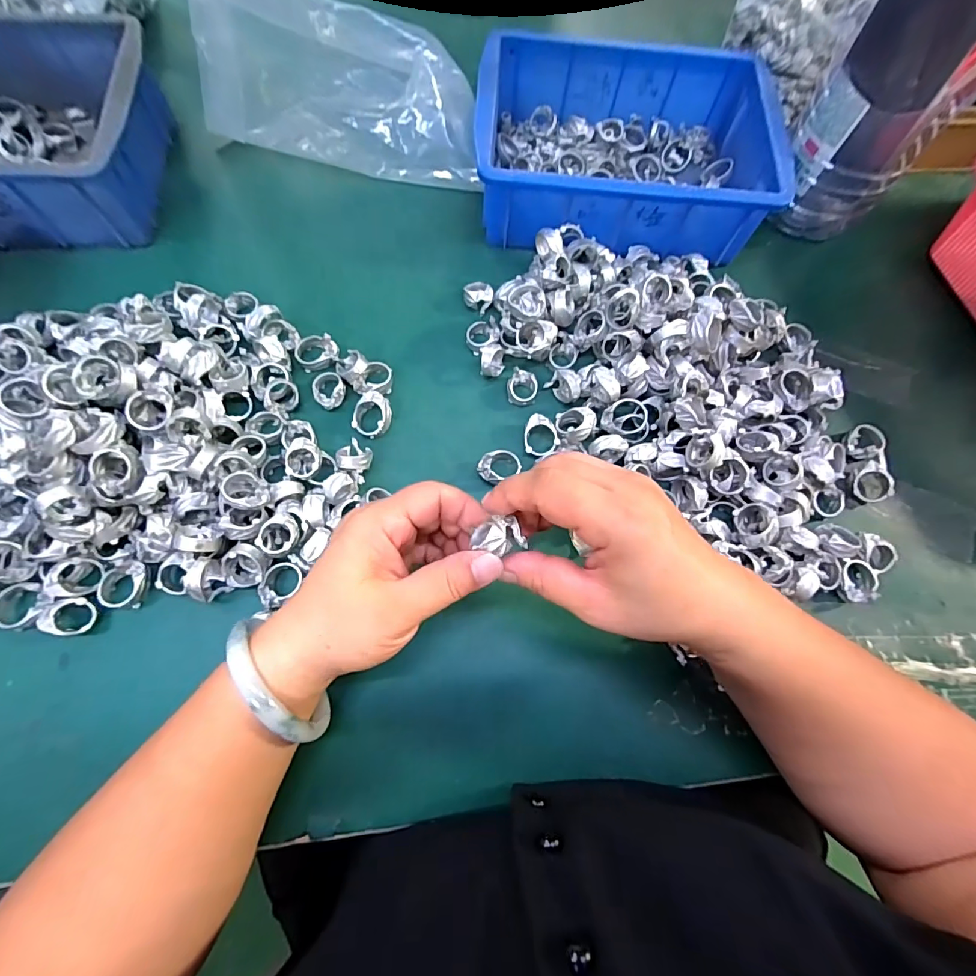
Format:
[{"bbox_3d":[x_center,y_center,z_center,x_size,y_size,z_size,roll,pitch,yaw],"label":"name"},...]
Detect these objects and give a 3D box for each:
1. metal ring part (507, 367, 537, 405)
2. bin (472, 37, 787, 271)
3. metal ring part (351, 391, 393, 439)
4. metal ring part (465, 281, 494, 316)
[{"bbox_3d":[0.027,-0.077,0.351,0.023,0.012,0.026,14,68,4],"label":"metal ring part"},{"bbox_3d":[0.115,-0.294,0.403,0.243,0.076,0.172,4,71,-3],"label":"bin"},{"bbox_3d":[-0.085,-0.053,0.334,0.028,0.016,0.030,1,68,-2],"label":"metal ring part"},{"bbox_3d":[-0.007,-0.159,0.379,0.025,0.016,0.021,37,72,12],"label":"metal ring part"}]

